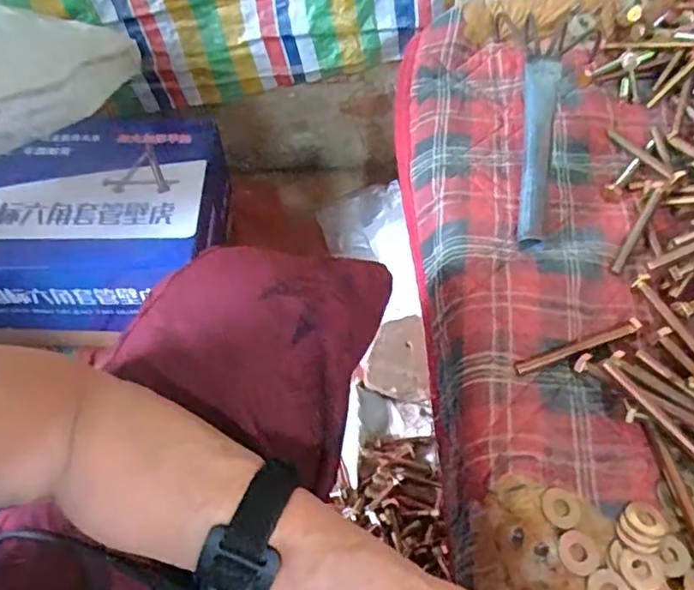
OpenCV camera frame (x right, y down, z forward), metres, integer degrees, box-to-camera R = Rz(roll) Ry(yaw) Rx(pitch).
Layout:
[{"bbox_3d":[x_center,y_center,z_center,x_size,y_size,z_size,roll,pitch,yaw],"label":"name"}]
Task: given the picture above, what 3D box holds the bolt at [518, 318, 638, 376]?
[{"bbox_3d":[0.174,0.039,0.432,0.103,0.008,0.009,-17,55,-11],"label":"bolt"}]

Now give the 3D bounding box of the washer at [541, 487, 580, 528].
[{"bbox_3d":[0.135,0.135,0.364,0.024,0.004,0.025,-1,54,1],"label":"washer"}]

